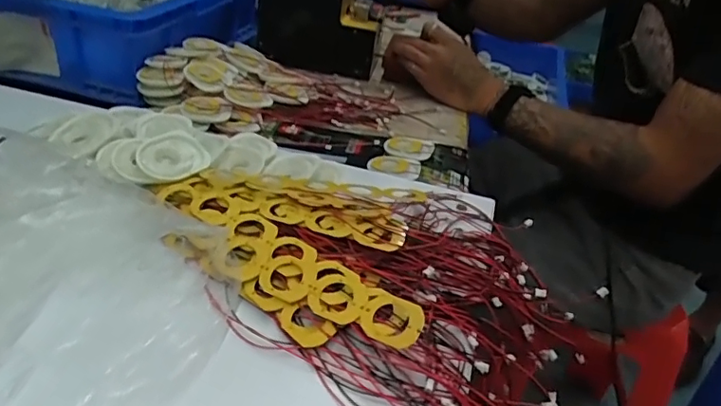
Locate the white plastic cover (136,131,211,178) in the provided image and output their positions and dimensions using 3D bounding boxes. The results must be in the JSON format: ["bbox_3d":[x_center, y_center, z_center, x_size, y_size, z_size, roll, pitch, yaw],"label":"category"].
[{"bbox_3d":[-0.161,-0.043,0.464,0.057,0.016,0.052,-3,34,-16],"label":"white plastic cover"}]

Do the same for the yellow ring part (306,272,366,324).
[{"bbox_3d":[-0.015,0.062,0.355,0.038,0.005,0.033,14,52,17],"label":"yellow ring part"}]

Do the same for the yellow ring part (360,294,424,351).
[{"bbox_3d":[0.021,0.074,0.339,0.039,0.004,0.032,16,51,22],"label":"yellow ring part"}]

